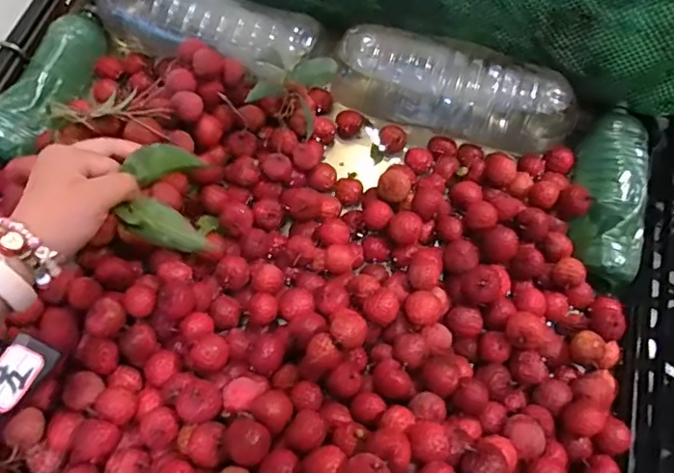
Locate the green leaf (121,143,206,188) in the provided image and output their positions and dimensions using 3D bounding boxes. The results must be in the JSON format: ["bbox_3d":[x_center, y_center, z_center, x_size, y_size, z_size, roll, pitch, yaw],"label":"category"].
[{"bbox_3d":[-0.137,-0.060,0.432,0.019,0.023,0.073,45,33,16],"label":"green leaf"}]

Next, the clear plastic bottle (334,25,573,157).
[{"bbox_3d":[0.135,-0.167,0.628,0.269,0.074,0.096,17,68,6],"label":"clear plastic bottle"}]

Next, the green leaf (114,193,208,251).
[{"bbox_3d":[-0.143,-0.010,0.443,0.017,0.095,0.040,-24,67,18],"label":"green leaf"}]

